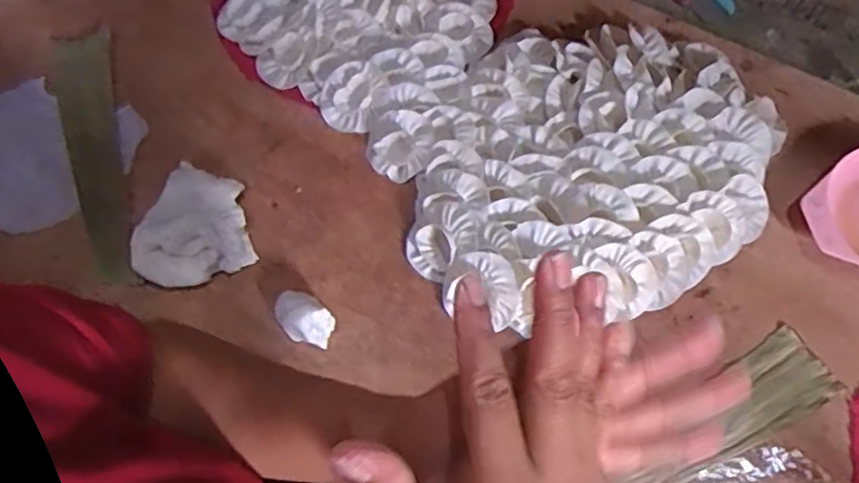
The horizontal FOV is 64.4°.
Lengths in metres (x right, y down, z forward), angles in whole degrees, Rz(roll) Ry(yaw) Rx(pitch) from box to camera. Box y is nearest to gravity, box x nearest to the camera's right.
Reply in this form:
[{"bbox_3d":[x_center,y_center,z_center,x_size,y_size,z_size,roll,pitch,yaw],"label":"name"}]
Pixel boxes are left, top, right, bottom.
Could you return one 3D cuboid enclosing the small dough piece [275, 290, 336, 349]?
[{"bbox_3d":[-0.111,0.071,0.603,0.058,0.034,0.037,33,69,17],"label":"small dough piece"}]

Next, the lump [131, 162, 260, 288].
[{"bbox_3d":[-0.208,-0.020,0.627,0.089,0.057,0.124,5,64,4],"label":"lump"}]

